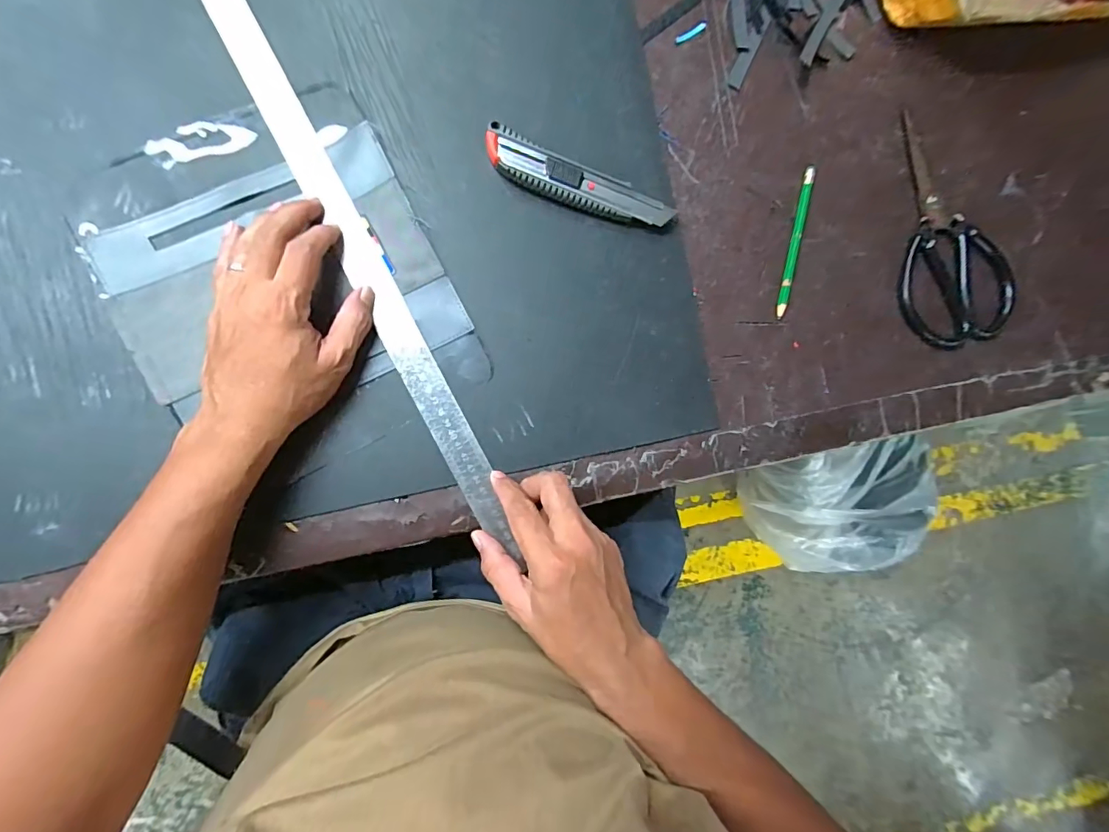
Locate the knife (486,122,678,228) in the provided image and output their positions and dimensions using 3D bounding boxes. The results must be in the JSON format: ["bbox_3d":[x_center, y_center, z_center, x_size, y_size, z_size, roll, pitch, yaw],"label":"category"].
[{"bbox_3d":[0.018,-0.184,0.388,0.154,0.015,0.034,23,85,-7],"label":"knife"}]

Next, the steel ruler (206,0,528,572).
[{"bbox_3d":[-0.147,-0.115,0.367,0.032,0.005,0.484,-27,92,-10],"label":"steel ruler"}]

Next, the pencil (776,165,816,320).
[{"bbox_3d":[0.212,-0.153,0.422,0.011,0.004,0.138,14,86,-8],"label":"pencil"}]

